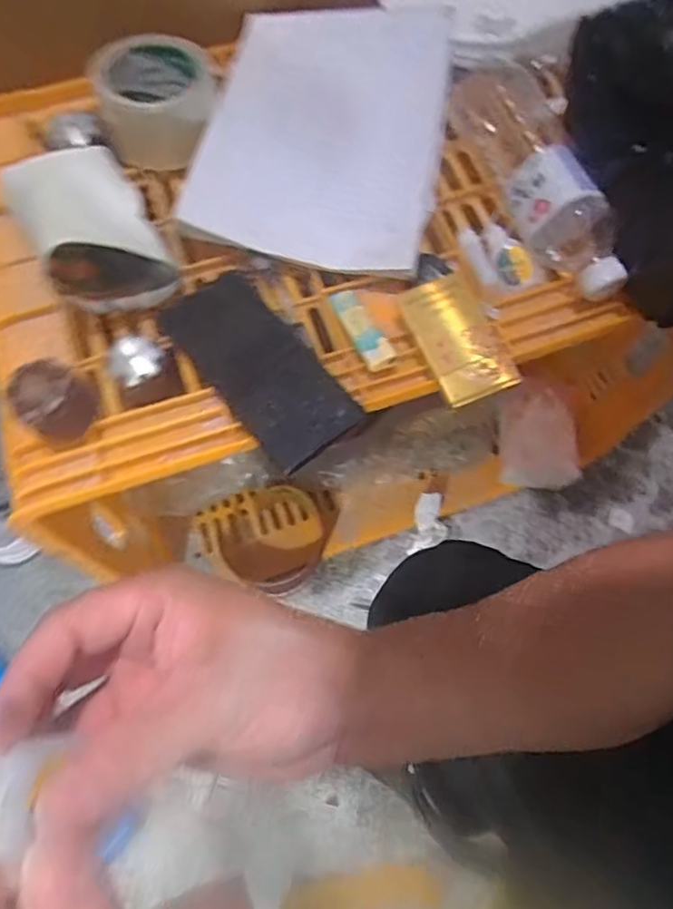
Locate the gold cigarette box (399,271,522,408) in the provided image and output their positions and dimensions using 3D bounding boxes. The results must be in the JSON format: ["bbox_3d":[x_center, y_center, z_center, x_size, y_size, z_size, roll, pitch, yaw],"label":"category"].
[{"bbox_3d":[0.096,-0.088,0.467,0.065,0.024,0.098,-22,70,-9],"label":"gold cigarette box"}]

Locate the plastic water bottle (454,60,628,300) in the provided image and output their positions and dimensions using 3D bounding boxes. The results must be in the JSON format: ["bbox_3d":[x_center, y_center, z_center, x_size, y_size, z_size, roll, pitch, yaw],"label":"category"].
[{"bbox_3d":[0.166,-0.239,0.513,0.074,0.080,0.253,-11,69,-5],"label":"plastic water bottle"}]

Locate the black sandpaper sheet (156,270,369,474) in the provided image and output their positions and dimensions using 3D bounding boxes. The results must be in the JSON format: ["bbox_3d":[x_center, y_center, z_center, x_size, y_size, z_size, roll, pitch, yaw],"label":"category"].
[{"bbox_3d":[-0.056,-0.065,0.462,0.074,0.025,0.166,-38,73,-14],"label":"black sandpaper sheet"}]

